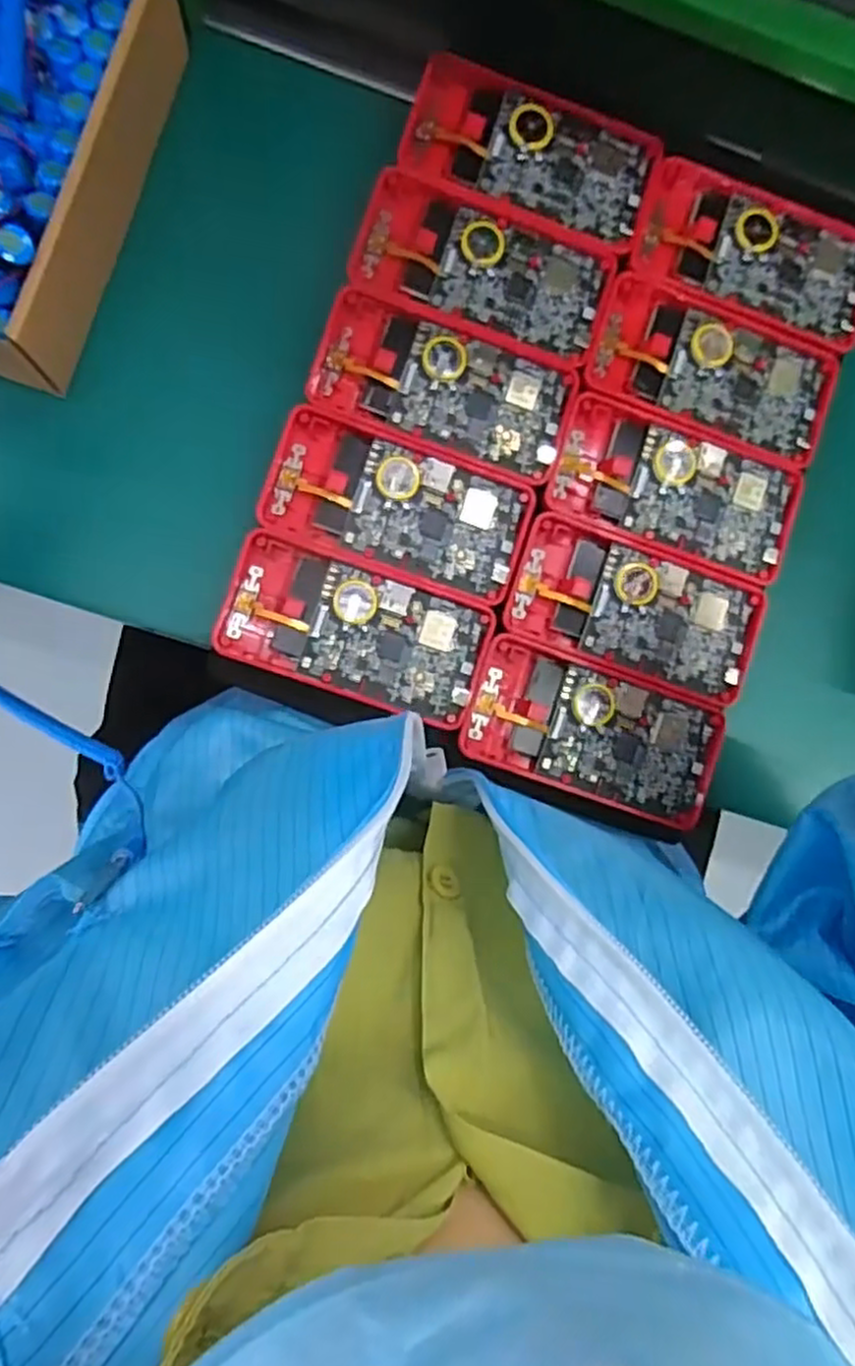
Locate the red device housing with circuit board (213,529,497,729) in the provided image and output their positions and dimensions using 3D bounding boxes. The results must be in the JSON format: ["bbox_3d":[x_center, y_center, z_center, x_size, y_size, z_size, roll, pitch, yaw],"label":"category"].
[{"bbox_3d":[-0.034,-0.025,0.344,0.121,0.010,0.061,19,87,-4],"label":"red device housing with circuit board"}]

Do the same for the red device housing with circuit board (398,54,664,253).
[{"bbox_3d":[0.051,-0.260,0.357,0.123,0.009,0.065,17,87,-4],"label":"red device housing with circuit board"}]

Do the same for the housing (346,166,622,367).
[{"bbox_3d":[0.028,-0.202,0.357,0.123,0.011,0.062,17,87,-4],"label":"housing"}]

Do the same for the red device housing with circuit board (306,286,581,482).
[{"bbox_3d":[0.008,-0.142,0.349,0.122,0.008,0.060,19,87,-4],"label":"red device housing with circuit board"}]

